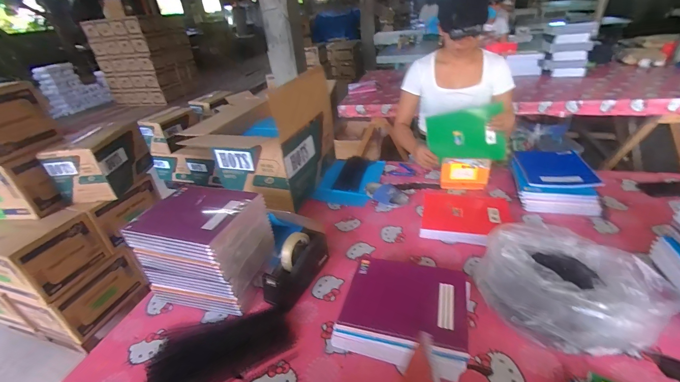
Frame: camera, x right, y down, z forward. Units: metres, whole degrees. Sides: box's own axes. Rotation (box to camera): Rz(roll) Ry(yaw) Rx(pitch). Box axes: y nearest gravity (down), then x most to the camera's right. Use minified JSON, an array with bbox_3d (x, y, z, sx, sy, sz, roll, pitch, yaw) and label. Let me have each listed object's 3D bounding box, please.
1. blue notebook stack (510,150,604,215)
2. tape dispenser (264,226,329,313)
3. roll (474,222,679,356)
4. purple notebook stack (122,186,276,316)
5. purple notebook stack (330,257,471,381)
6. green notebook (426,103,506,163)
[{"bbox_3d":[0.719,-0.042,1.064,0.236,0.086,0.315,6,32,20],"label":"blue notebook stack"},{"bbox_3d":[-0.109,0.189,0.804,0.080,0.124,0.213,10,34,25],"label":"tape dispenser"},{"bbox_3d":[0.471,0.195,0.649,0.269,0.156,0.289,-20,33,-22],"label":"roll"},{"bbox_3d":[-0.354,0.143,0.841,0.286,0.234,0.234,4,32,18],"label":"purple notebook stack"},{"bbox_3d":[0.144,0.262,0.682,0.256,0.072,0.226,8,34,22],"label":"purple notebook stack"},{"bbox_3d":[0.438,-0.191,1.084,0.251,0.181,0.011,-4,26,15],"label":"green notebook"}]

